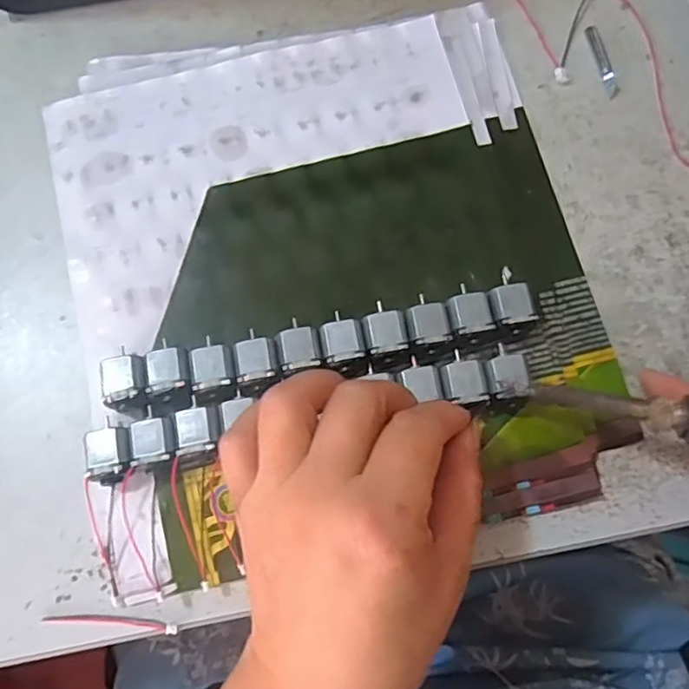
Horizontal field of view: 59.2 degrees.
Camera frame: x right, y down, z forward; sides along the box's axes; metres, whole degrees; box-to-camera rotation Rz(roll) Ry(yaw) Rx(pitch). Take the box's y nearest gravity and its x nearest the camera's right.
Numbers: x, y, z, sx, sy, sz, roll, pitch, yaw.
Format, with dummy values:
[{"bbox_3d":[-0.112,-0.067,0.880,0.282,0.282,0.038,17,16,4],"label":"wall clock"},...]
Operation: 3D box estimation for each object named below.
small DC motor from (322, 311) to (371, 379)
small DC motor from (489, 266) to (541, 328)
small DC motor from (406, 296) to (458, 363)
[{"bbox_3d":[0.000,0.000,0.273,0.018,0.014,0.030,-13,77,-3],"label":"small DC motor"},{"bbox_3d":[0.075,-0.022,0.280,0.018,0.016,0.031,-12,77,-3],"label":"small DC motor"},{"bbox_3d":[0.038,-0.007,0.275,0.018,0.014,0.030,-18,77,-4],"label":"small DC motor"}]

